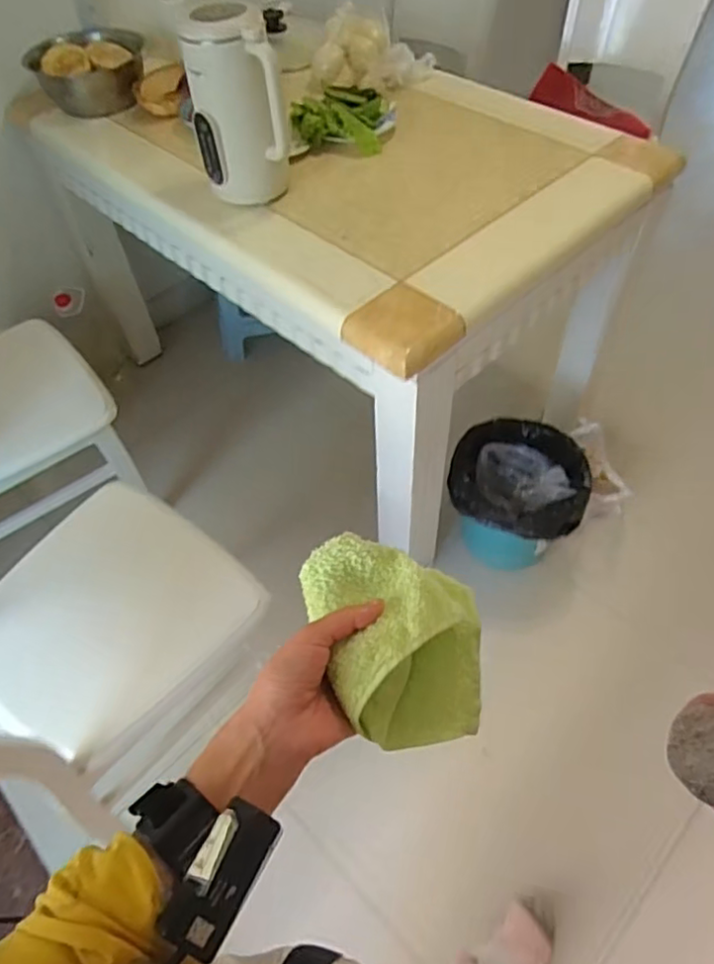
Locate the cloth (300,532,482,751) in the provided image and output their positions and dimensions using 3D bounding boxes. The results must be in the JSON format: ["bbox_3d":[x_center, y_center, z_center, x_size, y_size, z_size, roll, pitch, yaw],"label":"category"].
[{"bbox_3d":[0.030,0.108,0.450,0.118,0.068,0.146,-10,58,-9],"label":"cloth"}]

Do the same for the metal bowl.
[{"bbox_3d":[-0.594,-0.908,1.363,0.233,0.076,0.233,-4,57,-5],"label":"metal bowl"}]

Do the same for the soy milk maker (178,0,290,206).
[{"bbox_3d":[-0.196,-0.602,1.030,0.145,0.280,0.109,-13,58,-11],"label":"soy milk maker"}]

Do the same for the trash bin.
[{"bbox_3d":[0.350,0.042,1.427,0.298,0.266,0.263,30,60,16],"label":"trash bin"}]

